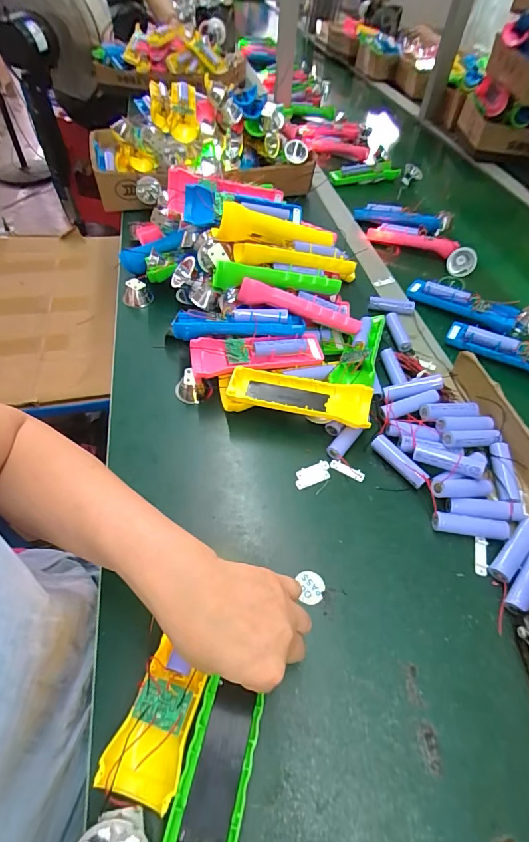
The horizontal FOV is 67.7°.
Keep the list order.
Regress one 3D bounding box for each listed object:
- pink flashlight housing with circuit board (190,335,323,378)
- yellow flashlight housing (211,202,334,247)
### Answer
[{"bbox_3d":[-0.007,-0.080,0.465,0.156,0.026,0.050,-6,52,-8],"label":"pink flashlight housing with circuit board"},{"bbox_3d":[0.015,-0.242,0.501,0.153,0.042,0.028,1,52,-13],"label":"yellow flashlight housing"}]

